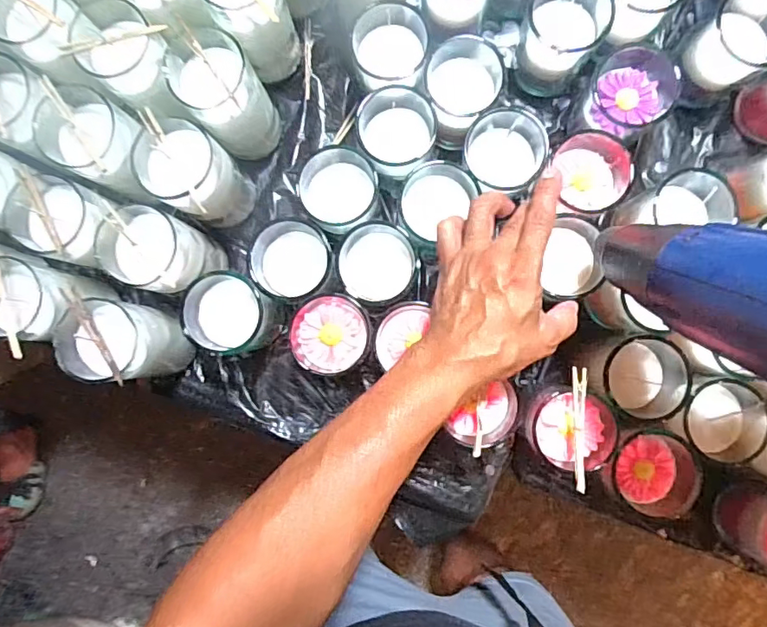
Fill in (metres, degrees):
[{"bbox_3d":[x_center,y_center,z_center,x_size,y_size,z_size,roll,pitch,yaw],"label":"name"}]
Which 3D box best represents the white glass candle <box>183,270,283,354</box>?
[{"bbox_3d":[-0.137,0.004,0.494,0.074,0.093,0.075,15,88,2],"label":"white glass candle"}]

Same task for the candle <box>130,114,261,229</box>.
[{"bbox_3d":[-0.173,-0.124,0.482,0.079,0.121,0.065,21,88,2],"label":"candle"}]

